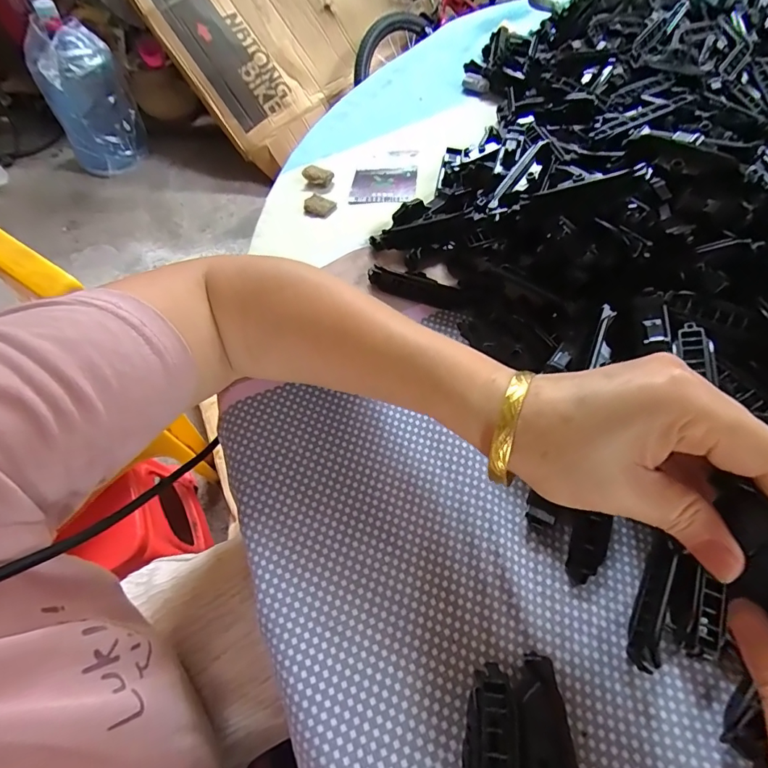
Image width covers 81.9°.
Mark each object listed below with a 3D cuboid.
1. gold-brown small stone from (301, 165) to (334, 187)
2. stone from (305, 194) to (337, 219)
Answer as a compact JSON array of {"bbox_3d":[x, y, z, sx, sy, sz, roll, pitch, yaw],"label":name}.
[{"bbox_3d":[-0.063,-0.197,0.418,0.028,0.011,0.014,15,60,10],"label":"gold-brown small stone"},{"bbox_3d":[-0.058,-0.161,0.403,0.029,0.008,0.021,3,59,3],"label":"stone"}]

